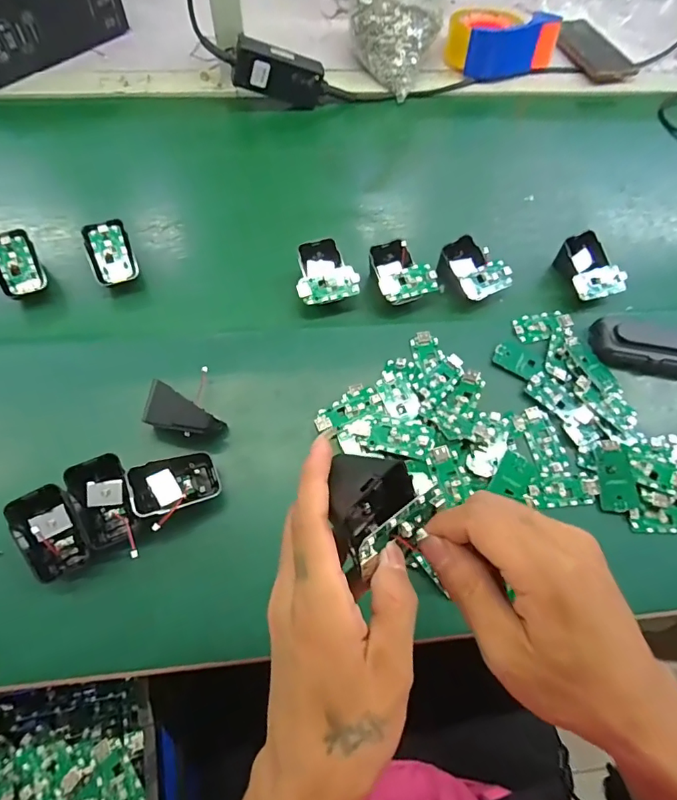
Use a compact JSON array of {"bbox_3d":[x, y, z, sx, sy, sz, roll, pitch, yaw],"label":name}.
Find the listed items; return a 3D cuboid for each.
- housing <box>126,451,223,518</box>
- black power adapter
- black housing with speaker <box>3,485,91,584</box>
[{"bbox_3d":[-0.136,0.070,0.398,0.070,0.016,0.046,-19,71,-31],"label":"housing"},{"bbox_3d":[-0.077,-0.429,0.628,0.118,0.058,0.030,3,45,-25],"label":"black power adapter"},{"bbox_3d":[-0.225,0.104,0.375,0.044,0.014,0.070,-24,91,-23],"label":"black housing with speaker"}]

